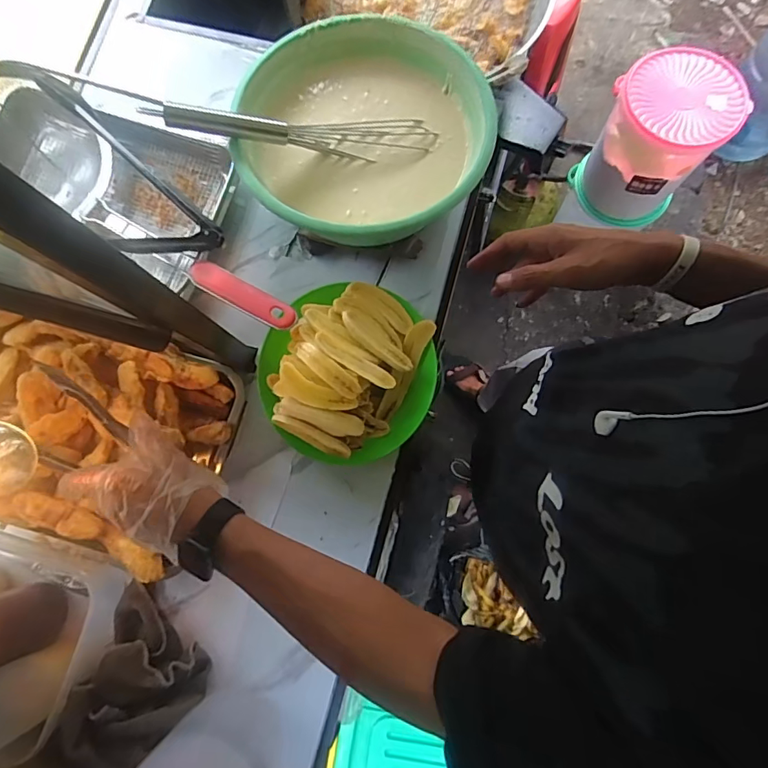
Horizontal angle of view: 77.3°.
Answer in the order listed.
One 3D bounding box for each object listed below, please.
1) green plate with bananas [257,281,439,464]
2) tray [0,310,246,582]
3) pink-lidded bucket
[{"bbox_3d":[-0.043,-0.019,0.553,0.202,0.064,0.203,0,78,0],"label":"green plate with bananas"},{"bbox_3d":[-0.348,0.057,0.535,0.321,0.102,0.243,12,78,3],"label":"tray"},{"bbox_3d":[0.614,-0.557,1.131,0.238,0.322,0.231,0,78,0],"label":"pink-lidded bucket"}]

